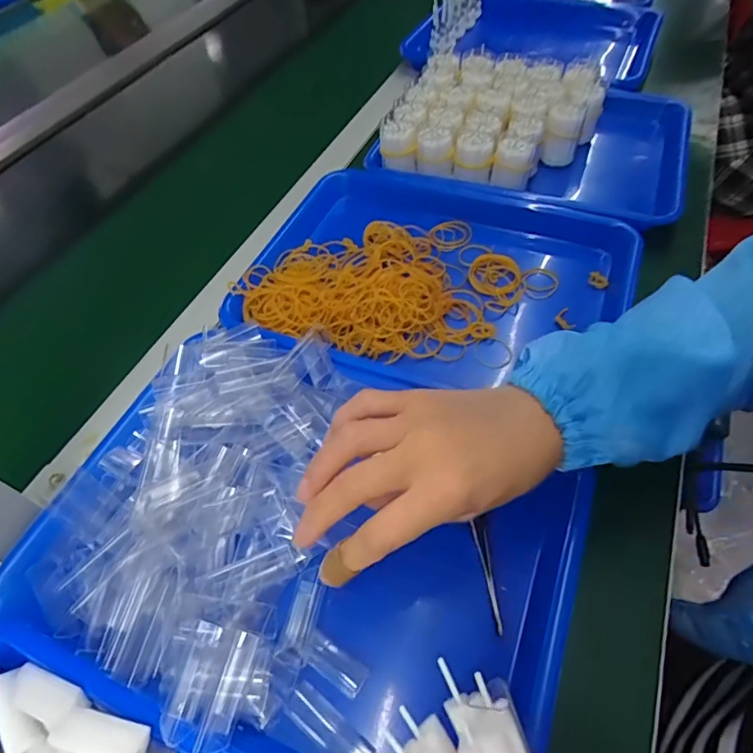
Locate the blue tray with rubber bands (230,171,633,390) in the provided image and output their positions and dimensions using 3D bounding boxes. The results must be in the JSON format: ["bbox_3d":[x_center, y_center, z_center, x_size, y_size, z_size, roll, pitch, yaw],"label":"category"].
[{"bbox_3d":[0.043,-0.089,0.485,0.370,0.058,0.257,15,57,14],"label":"blue tray with rubber bands"}]

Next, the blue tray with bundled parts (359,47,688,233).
[{"bbox_3d":[0.192,-0.296,0.593,0.323,0.069,0.277,17,57,15],"label":"blue tray with bundled parts"}]

